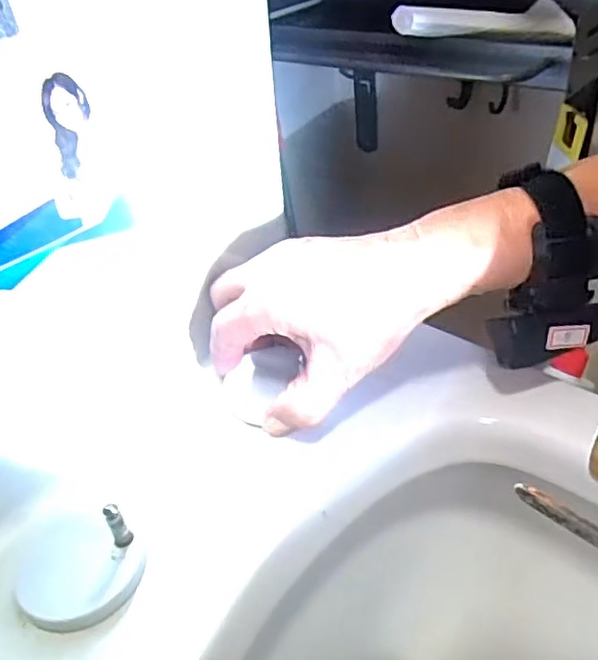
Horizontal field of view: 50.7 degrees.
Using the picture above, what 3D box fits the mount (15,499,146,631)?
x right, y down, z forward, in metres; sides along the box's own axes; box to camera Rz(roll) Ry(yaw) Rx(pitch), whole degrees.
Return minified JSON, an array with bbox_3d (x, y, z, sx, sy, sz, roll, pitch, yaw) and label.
[{"bbox_3d":[-0.110,0.105,0.294,0.066,0.030,0.052,17,45,28],"label":"mount"}]

